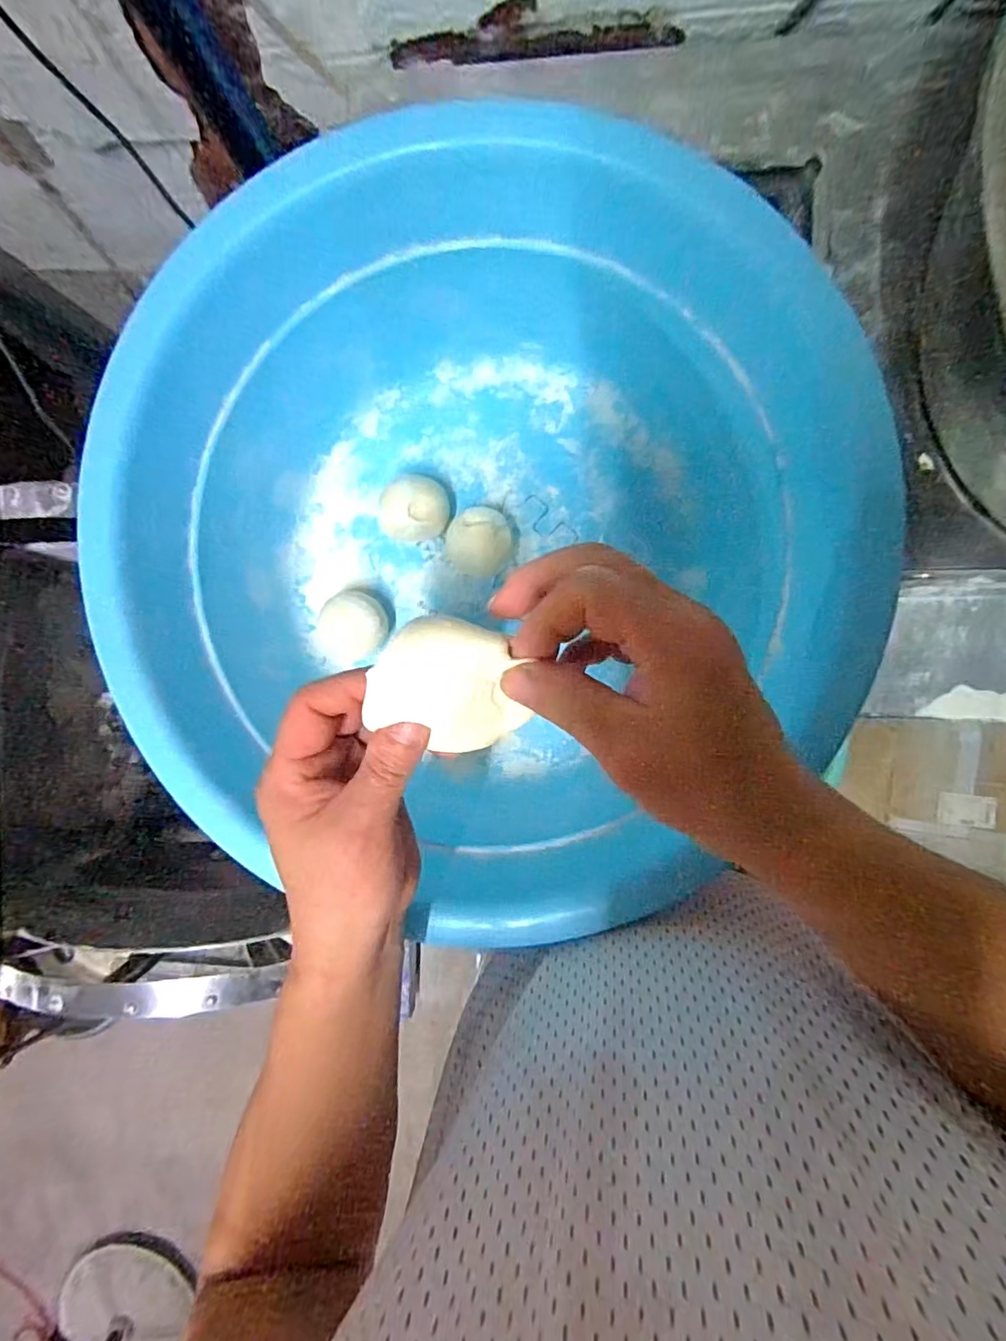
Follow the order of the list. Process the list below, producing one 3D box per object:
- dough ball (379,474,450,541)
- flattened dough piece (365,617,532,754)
[{"bbox_3d":[-0.076,-0.137,0.486,0.055,0.056,0.048,-8,87,7],"label":"dough ball"},{"bbox_3d":[-0.022,0.007,0.246,0.067,0.014,0.063,11,117,-3],"label":"flattened dough piece"}]

